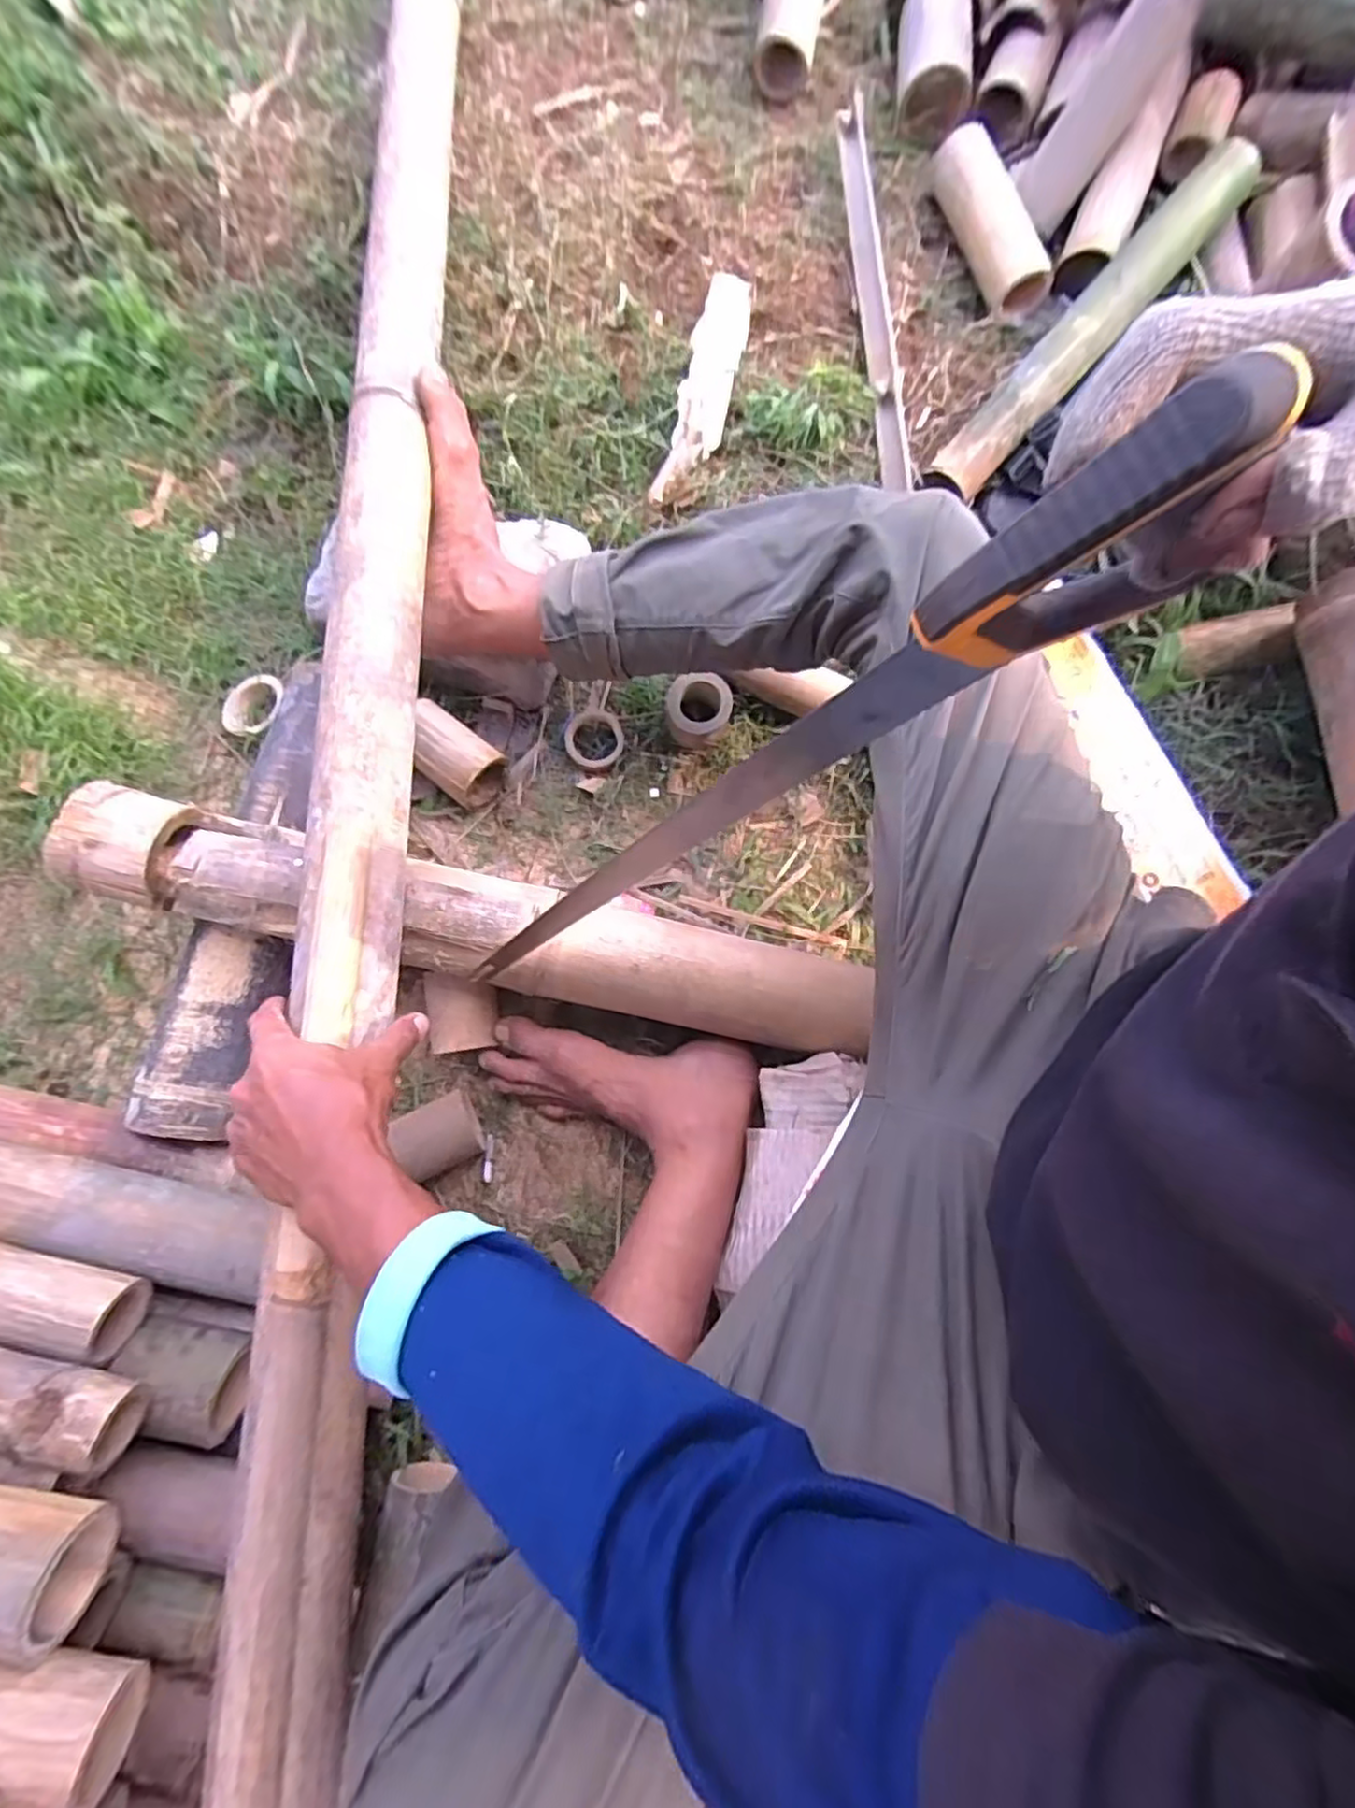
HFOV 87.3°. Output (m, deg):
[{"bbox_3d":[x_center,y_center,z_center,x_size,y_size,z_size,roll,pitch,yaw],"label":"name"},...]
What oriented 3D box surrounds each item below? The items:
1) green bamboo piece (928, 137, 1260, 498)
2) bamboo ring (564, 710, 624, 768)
[{"bbox_3d":[0.423,-0.594,0.732,0.058,0.046,0.412,44,94,11],"label":"green bamboo piece"},{"bbox_3d":[-0.089,-0.176,0.755,0.062,0.017,0.064,1,72,-2],"label":"bamboo ring"}]

